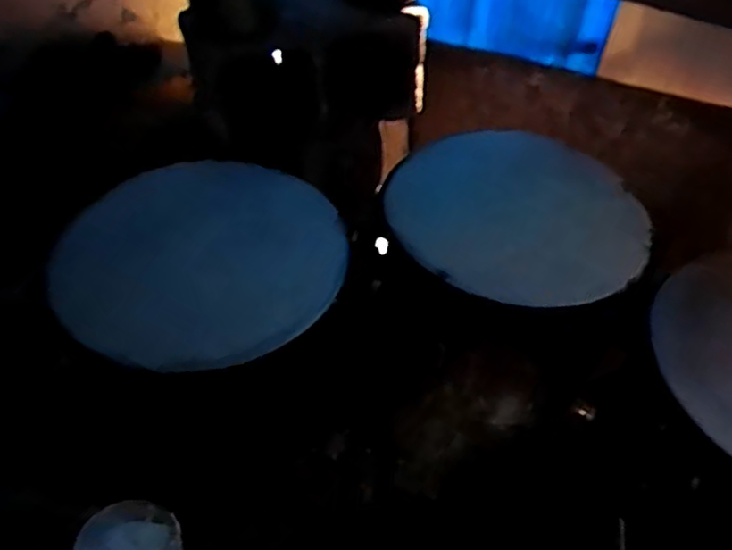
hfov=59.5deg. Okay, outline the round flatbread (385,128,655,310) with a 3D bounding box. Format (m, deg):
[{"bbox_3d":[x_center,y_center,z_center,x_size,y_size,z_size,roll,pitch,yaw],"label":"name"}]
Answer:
[{"bbox_3d":[0.224,-0.099,0.915,0.350,0.056,0.350,0,45,0],"label":"round flatbread"}]

